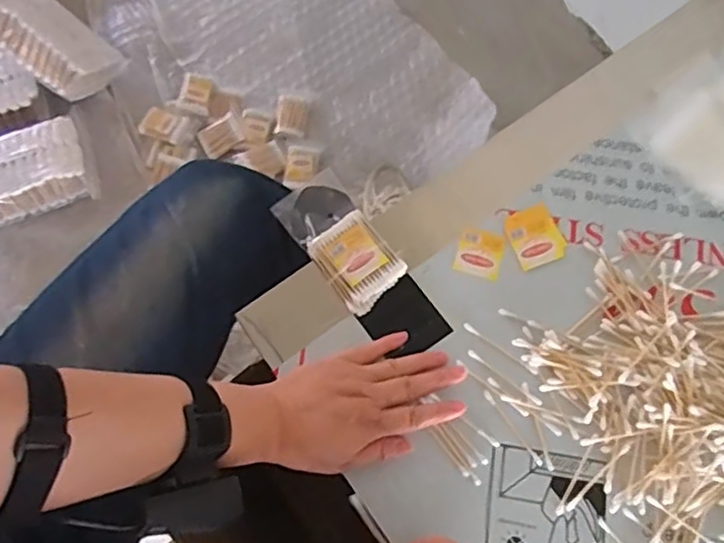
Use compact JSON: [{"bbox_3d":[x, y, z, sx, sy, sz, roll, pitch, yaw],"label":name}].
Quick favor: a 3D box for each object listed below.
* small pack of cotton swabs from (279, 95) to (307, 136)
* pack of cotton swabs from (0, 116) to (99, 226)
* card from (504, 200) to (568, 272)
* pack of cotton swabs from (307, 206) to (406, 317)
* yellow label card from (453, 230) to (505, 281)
[{"bbox_3d":[-0.119,-0.268,1.081,0.046,0.011,0.071,4,75,2],"label":"small pack of cotton swabs"},{"bbox_3d":[-0.557,-0.161,1.023,0.214,0.057,0.126,-19,75,-4],"label":"pack of cotton swabs"},{"bbox_3d":[0.154,-0.032,0.563,0.046,0.004,0.053,-22,75,-5],"label":"card"},{"bbox_3d":[-0.004,-0.009,0.552,0.061,0.011,0.078,-37,77,-8],"label":"pack of cotton swabs"},{"bbox_3d":[0.106,-0.016,0.562,0.041,0.004,0.042,16,76,5],"label":"yellow label card"}]

